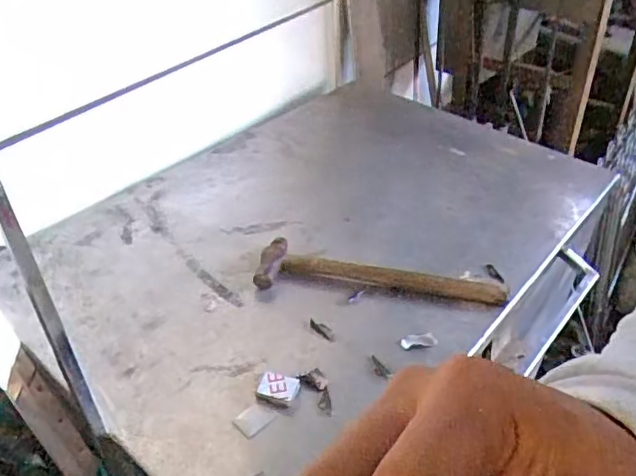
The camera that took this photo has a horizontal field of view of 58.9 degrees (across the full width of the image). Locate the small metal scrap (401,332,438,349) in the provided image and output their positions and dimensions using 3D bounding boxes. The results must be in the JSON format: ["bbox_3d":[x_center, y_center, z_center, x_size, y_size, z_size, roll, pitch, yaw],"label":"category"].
[{"bbox_3d":[0.105,0.105,0.584,0.037,0.008,0.014,-4,39,-9],"label":"small metal scrap"}]

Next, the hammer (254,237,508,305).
[{"bbox_3d":[0.070,0.045,0.651,0.276,0.026,0.069,7,38,5],"label":"hammer"}]

